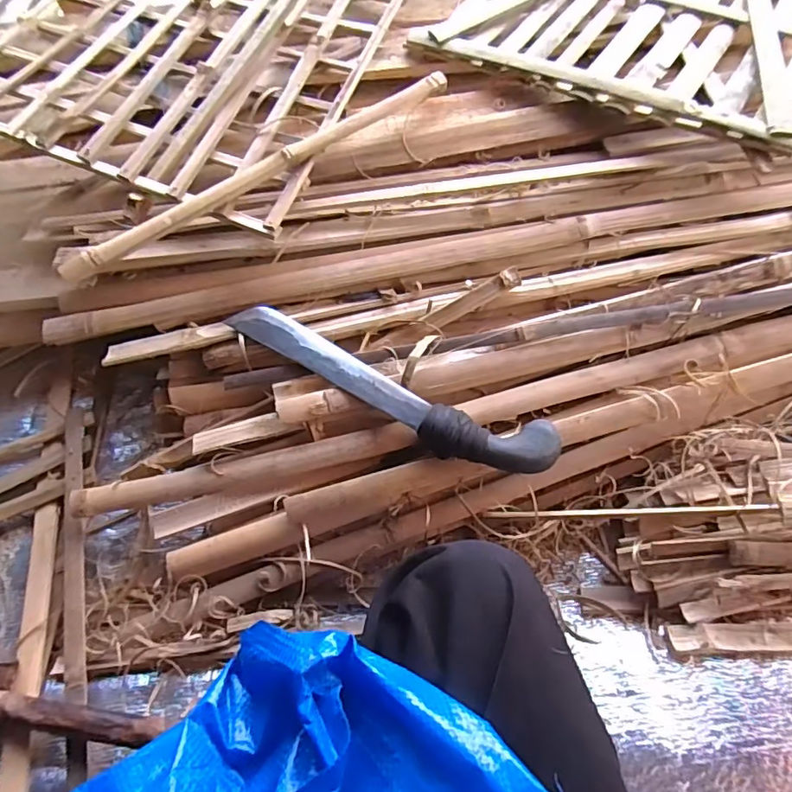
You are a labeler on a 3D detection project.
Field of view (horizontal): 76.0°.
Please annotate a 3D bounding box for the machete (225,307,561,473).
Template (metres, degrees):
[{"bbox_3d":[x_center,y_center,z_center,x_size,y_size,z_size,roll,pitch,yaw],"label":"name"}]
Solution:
[{"bbox_3d":[-0.016,-0.009,0.551,0.381,0.035,0.067,24,65,16],"label":"machete"}]

